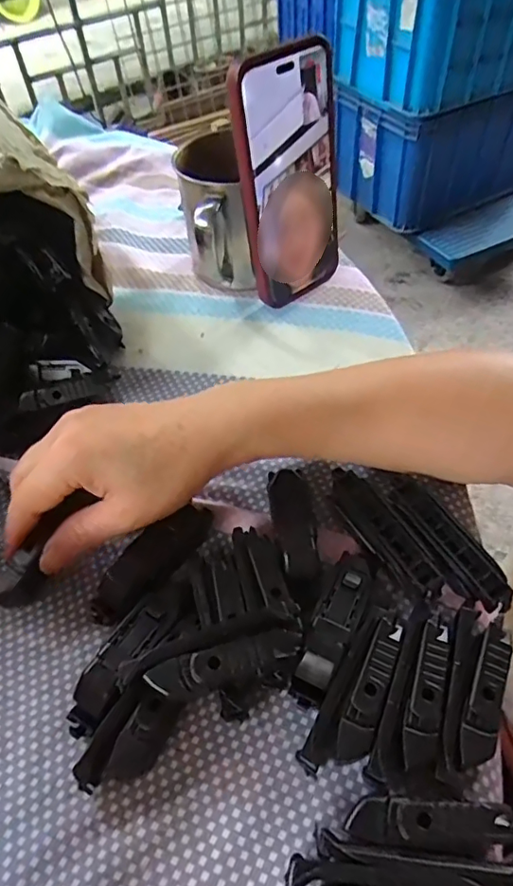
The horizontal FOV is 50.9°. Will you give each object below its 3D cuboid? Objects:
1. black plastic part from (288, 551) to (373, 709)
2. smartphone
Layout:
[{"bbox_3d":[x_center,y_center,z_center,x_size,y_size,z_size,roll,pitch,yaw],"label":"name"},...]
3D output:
[{"bbox_3d":[0.037,0.087,0.256,0.018,0.025,0.073,19,57,17],"label":"black plastic part"},{"bbox_3d":[0.025,-0.175,0.368,0.074,0.157,0.012,-30,48,-20],"label":"smartphone"}]

